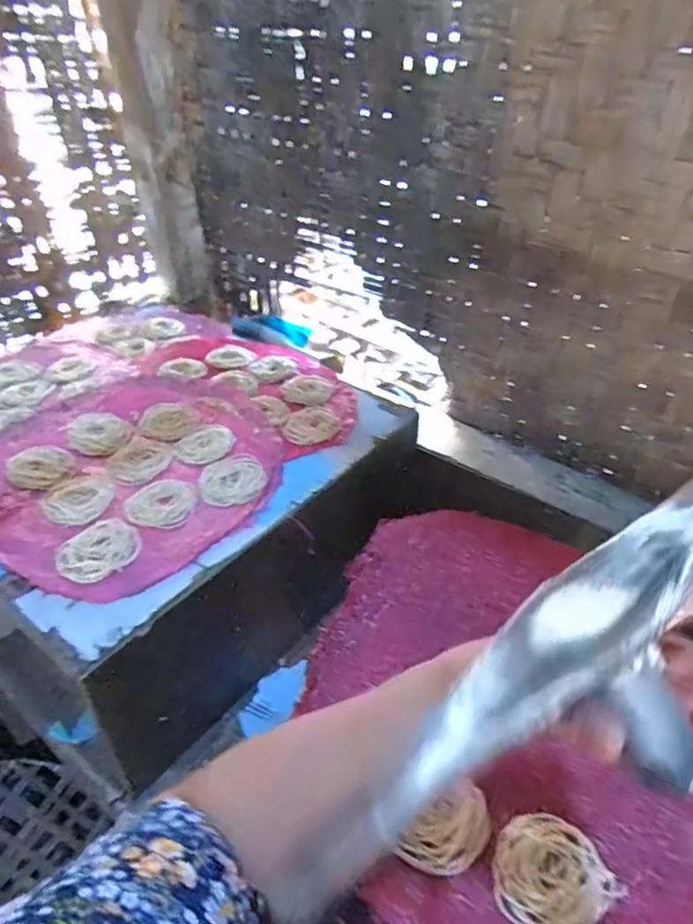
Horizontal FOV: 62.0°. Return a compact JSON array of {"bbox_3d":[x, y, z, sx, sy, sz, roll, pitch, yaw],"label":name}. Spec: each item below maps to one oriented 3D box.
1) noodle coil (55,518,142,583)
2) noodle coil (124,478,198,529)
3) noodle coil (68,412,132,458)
[{"bbox_3d":[-0.247,0.087,0.577,0.070,0.006,0.075,2,38,-1],"label":"noodle coil"},{"bbox_3d":[-0.204,0.045,0.638,0.072,0.005,0.077,2,38,-1],"label":"noodle coil"},{"bbox_3d":[-0.314,-0.039,0.736,0.071,0.010,0.101,-17,42,-24],"label":"noodle coil"}]

